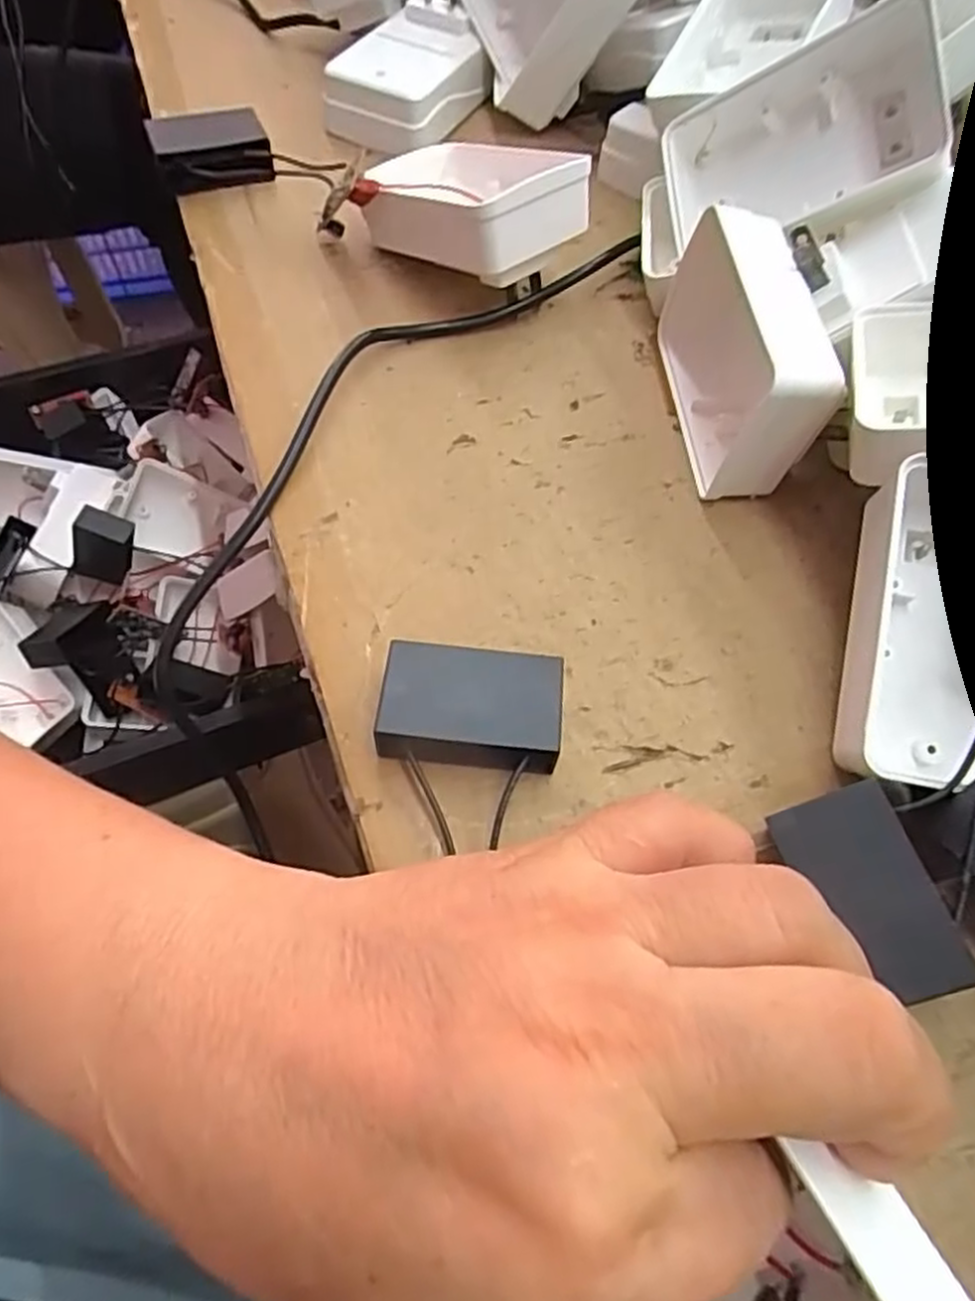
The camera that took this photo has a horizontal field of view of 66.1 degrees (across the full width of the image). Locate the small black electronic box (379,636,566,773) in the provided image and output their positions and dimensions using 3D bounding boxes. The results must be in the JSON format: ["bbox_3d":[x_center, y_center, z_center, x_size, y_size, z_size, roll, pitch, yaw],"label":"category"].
[{"bbox_3d":[-0.005,0.018,0.207,0.048,0.020,0.033,6,61,2],"label":"small black electronic box"}]

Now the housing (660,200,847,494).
[{"bbox_3d":[0.086,-0.105,0.255,0.029,0.062,0.090,-2,61,-3],"label":"housing"}]

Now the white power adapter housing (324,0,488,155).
[{"bbox_3d":[-0.038,-0.279,0.362,0.058,0.032,0.080,22,63,10],"label":"white power adapter housing"}]

